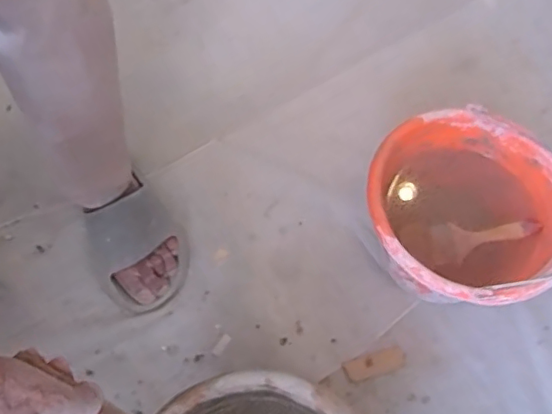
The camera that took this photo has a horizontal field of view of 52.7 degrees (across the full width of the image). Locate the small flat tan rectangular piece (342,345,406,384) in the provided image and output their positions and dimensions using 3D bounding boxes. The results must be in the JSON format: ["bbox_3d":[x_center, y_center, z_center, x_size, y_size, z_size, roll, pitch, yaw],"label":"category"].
[{"bbox_3d":[0.126,0.201,0.709,0.077,0.006,0.029,-17,65,-9],"label":"small flat tan rectangular piece"}]

